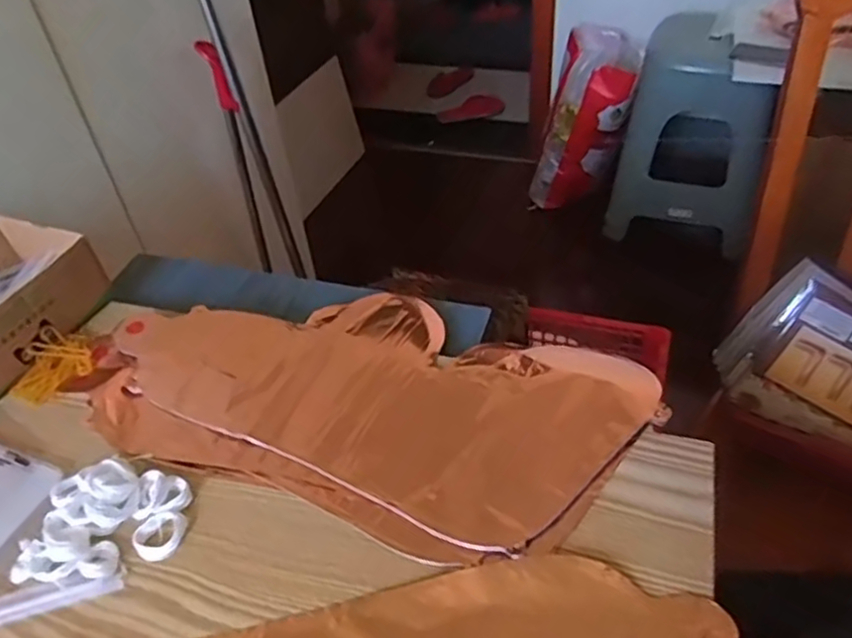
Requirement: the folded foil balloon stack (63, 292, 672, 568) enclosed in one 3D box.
[{"bbox_3d":[-0.056,0.052,0.538,0.426,0.019,0.219,13,46,19],"label":"folded foil balloon stack"}]

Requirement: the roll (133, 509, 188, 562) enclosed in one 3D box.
[{"bbox_3d":[-0.180,0.146,0.459,0.035,0.007,0.030,-30,48,-24],"label":"roll"}]

